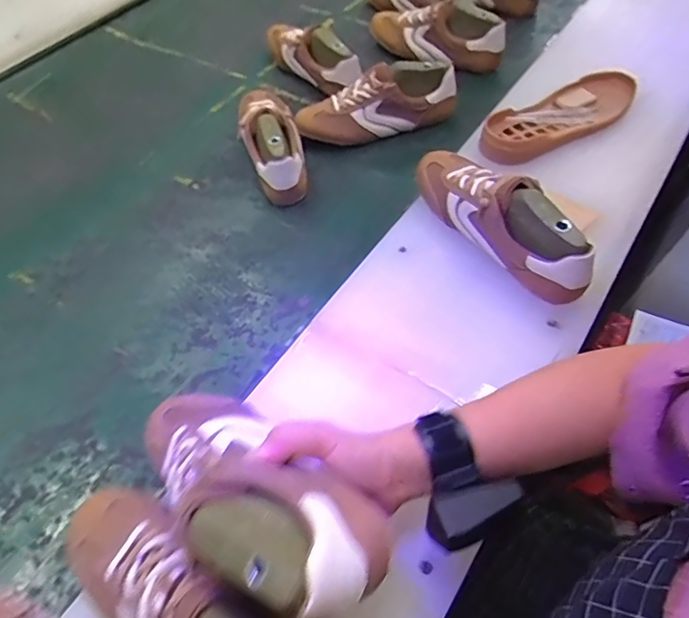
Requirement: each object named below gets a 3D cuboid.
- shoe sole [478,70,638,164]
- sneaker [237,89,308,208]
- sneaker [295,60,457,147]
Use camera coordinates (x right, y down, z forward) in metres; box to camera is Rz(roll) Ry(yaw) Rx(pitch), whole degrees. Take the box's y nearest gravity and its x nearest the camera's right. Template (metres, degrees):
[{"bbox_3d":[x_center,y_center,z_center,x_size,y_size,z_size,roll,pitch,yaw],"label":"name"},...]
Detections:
[{"bbox_3d":[0.298,-0.268,0.705,0.260,0.033,0.092,-29,57,-16],"label":"shoe sole"},{"bbox_3d":[-0.112,-0.268,0.775,0.080,0.085,0.259,-14,54,-6],"label":"sneaker"},{"bbox_3d":[0.049,-0.332,0.817,0.252,0.092,0.082,-10,54,-4],"label":"sneaker"}]

